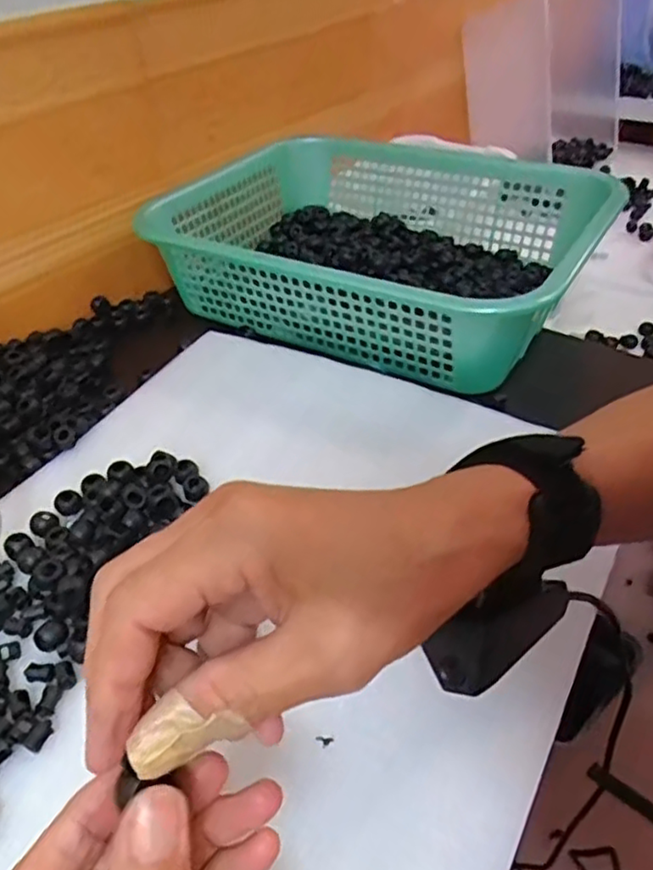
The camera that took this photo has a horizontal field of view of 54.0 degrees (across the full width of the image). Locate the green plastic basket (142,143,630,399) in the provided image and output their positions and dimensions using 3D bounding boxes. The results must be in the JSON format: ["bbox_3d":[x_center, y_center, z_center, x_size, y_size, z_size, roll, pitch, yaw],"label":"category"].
[{"bbox_3d":[0.051,-0.181,0.601,0.354,0.095,0.293,21,46,25],"label":"green plastic basket"}]

